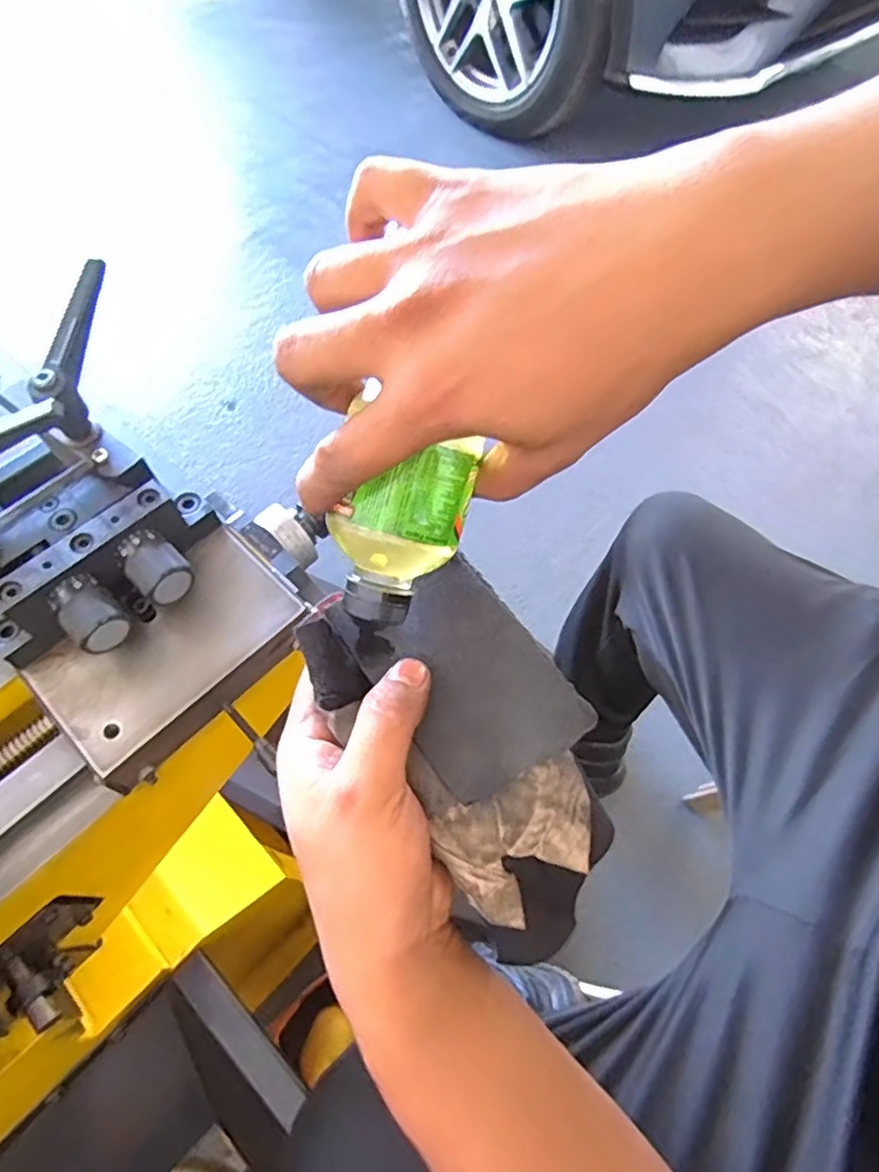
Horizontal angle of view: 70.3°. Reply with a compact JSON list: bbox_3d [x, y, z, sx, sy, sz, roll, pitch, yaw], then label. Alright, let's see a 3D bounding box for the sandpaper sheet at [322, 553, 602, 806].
[{"bbox_3d":[0.009,0.037,0.280,0.068,0.011,0.106,-39,74,-2],"label":"sandpaper sheet"}]

